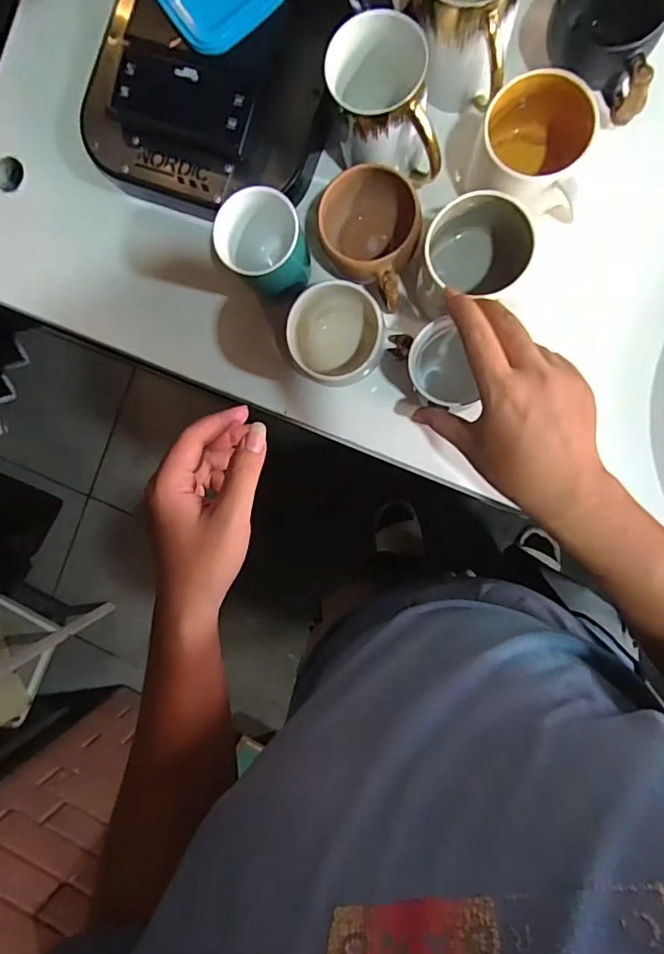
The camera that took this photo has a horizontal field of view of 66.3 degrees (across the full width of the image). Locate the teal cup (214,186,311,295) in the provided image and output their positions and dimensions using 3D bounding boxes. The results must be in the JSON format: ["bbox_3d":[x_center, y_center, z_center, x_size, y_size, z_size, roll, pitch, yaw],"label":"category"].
[{"bbox_3d":[-0.053,-0.188,0.426,0.069,0.080,0.071,-20,90,7],"label":"teal cup"}]

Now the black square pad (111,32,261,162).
[{"bbox_3d":[-0.123,-0.315,0.425,0.122,0.025,0.060,22,94,5],"label":"black square pad"}]

